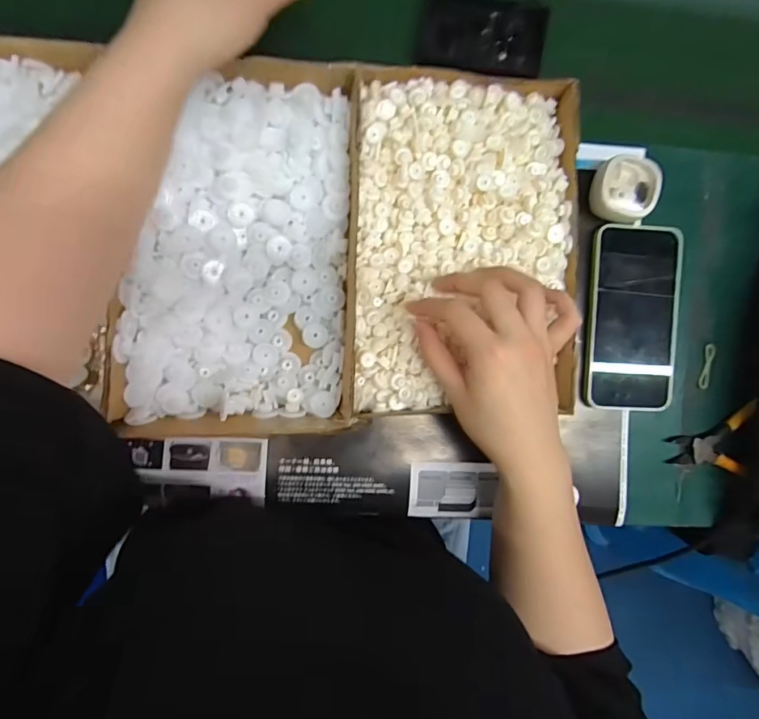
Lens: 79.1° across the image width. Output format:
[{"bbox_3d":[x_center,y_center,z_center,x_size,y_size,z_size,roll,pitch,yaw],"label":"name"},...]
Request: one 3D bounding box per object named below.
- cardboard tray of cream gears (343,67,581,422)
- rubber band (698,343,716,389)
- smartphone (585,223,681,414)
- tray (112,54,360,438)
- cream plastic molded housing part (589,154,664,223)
[{"bbox_3d":[0.064,-0.084,0.359,0.173,0.039,0.251,1,95,-7],"label":"cardboard tray of cream gears"},{"bbox_3d":[0.304,0.006,0.426,0.007,0.005,0.042,10,90,-5],"label":"rubber band"},{"bbox_3d":[0.228,-0.036,0.408,0.083,0.007,0.163,-2,91,-5],"label":"smartphone"},{"bbox_3d":[-0.104,-0.077,0.345,0.168,0.036,0.263,1,95,-7],"label":"tray"},{"bbox_3d":[0.210,-0.145,0.393,0.050,0.024,0.051,12,90,-5],"label":"cream plastic molded housing part"}]

